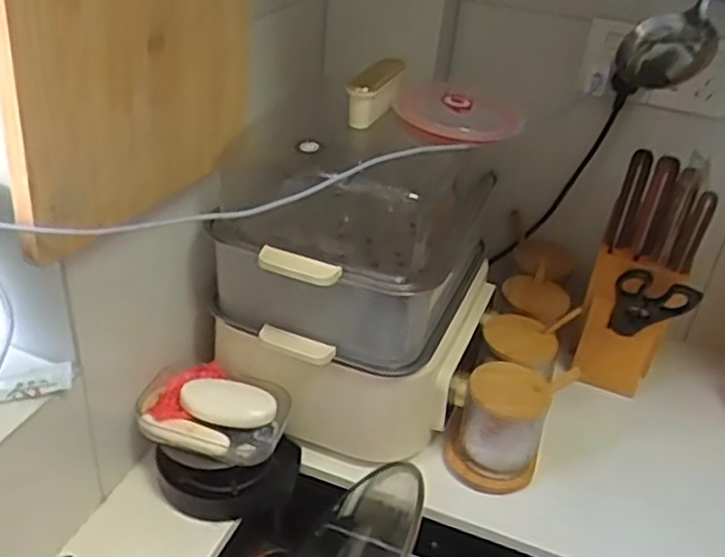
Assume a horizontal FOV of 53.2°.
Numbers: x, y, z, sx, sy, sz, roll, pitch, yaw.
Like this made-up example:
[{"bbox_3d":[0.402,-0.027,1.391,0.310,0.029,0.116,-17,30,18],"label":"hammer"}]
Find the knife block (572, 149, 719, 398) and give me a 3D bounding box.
[{"bbox_3d":[0.311,0.011,0.815,0.103,0.299,0.102,17,35,15],"label":"knife block"}]

